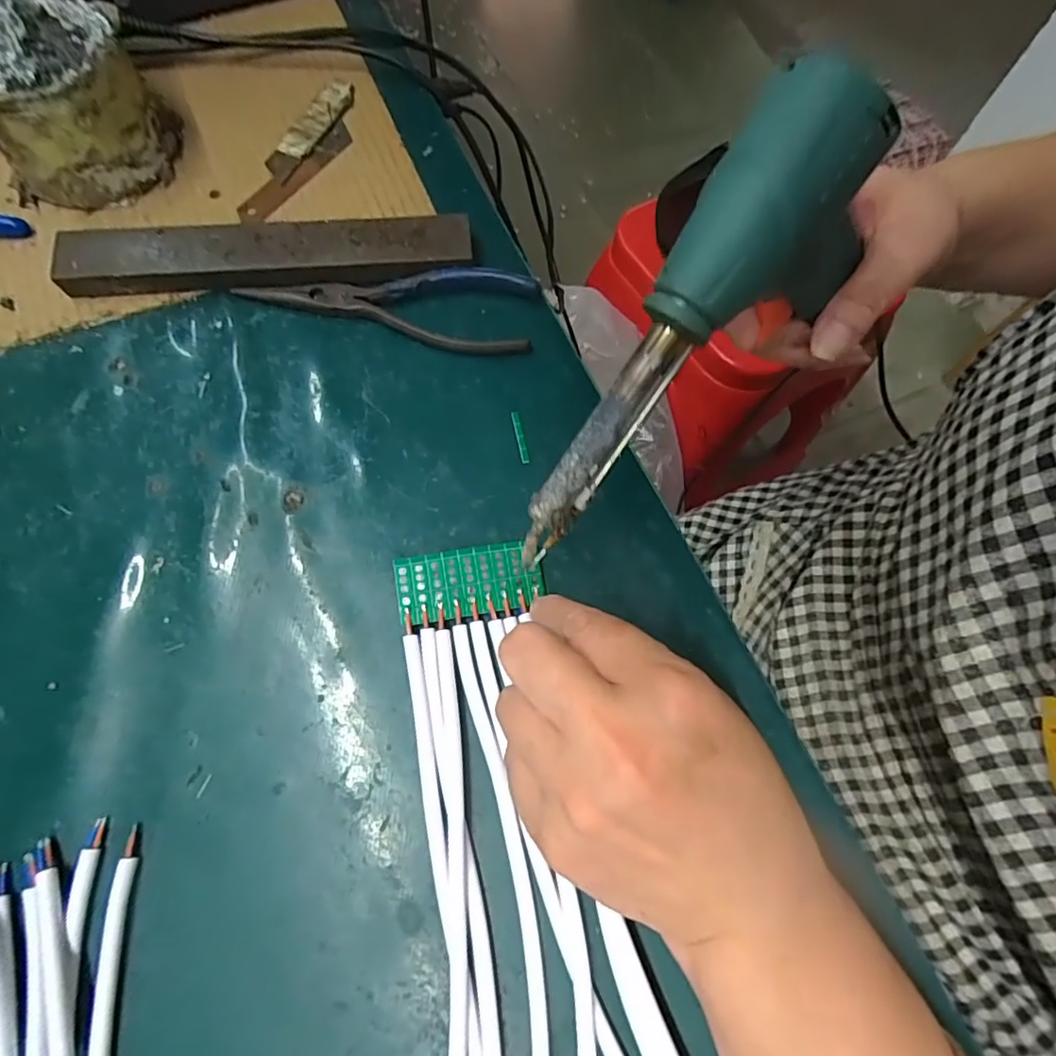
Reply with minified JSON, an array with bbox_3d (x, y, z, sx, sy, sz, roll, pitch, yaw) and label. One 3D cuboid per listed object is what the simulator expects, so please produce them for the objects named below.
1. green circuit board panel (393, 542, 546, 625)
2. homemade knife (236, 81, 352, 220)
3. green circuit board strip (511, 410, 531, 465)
[{"bbox_3d":[-0.026,0.023,0.250,0.062,0.004,0.029,-7,70,-8],"label":"green circuit board panel"},{"bbox_3d":[-0.132,-0.221,0.336,0.033,0.006,0.114,25,71,7],"label":"homemade knife"},{"bbox_3d":[-0.004,-0.045,0.281,0.004,0.004,0.029,-11,71,-6],"label":"green circuit board strip"}]

